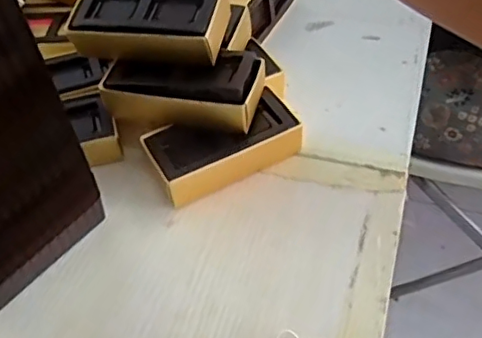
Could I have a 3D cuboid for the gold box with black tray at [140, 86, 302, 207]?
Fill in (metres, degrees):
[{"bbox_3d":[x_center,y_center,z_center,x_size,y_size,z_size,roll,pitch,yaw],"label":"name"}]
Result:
[{"bbox_3d":[-0.014,-0.017,0.464,0.115,0.034,0.059,-27,53,-17],"label":"gold box with black tray"}]

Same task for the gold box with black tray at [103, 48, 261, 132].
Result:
[{"bbox_3d":[-0.043,-0.065,0.455,0.122,0.034,0.058,7,51,11],"label":"gold box with black tray"}]

